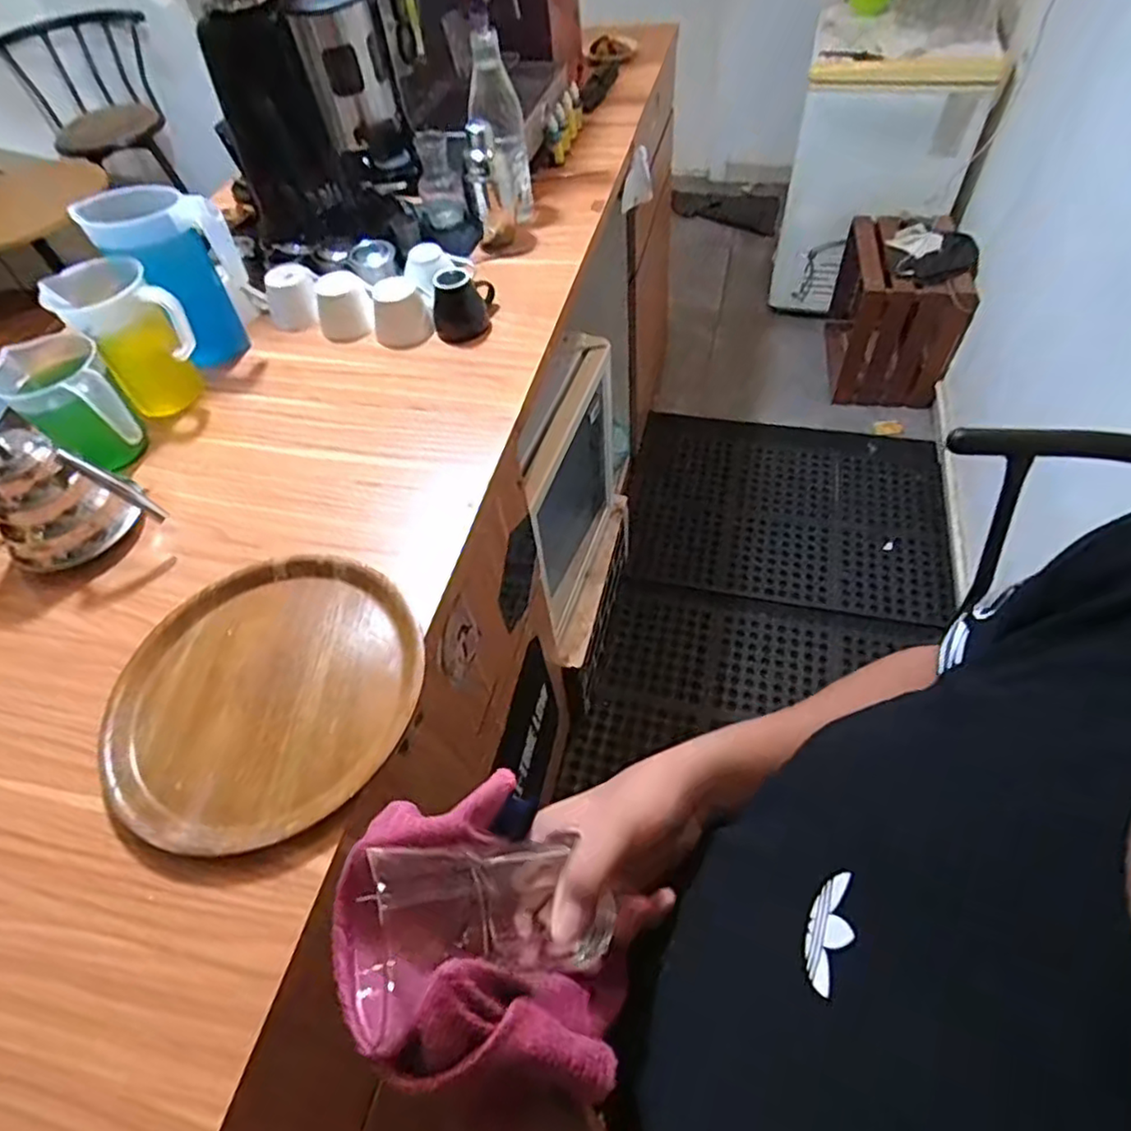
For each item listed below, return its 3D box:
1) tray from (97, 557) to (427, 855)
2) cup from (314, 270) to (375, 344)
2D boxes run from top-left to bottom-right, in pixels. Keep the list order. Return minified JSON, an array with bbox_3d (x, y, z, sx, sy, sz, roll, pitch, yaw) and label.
[{"bbox_3d":[-0.279,0.117,0.620,0.284,0.021,0.274,-2,53,3],"label":"tray"},{"bbox_3d":[-0.327,-0.382,0.970,0.084,0.064,0.088,-20,54,-10],"label":"cup"}]

